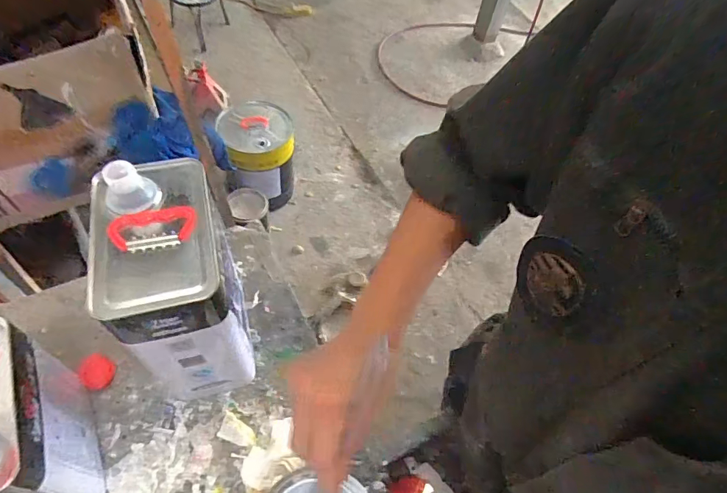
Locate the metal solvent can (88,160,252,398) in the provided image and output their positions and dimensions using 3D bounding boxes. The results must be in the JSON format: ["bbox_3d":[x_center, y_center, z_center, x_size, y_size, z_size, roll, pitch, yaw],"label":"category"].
[{"bbox_3d":[-0.202,0.046,0.499,0.109,0.273,0.172,-12,59,-13],"label":"metal solvent can"}]

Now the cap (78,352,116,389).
[{"bbox_3d":[-0.346,0.162,0.567,0.040,0.014,0.039,2,57,-4],"label":"cap"}]

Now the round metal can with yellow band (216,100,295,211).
[{"bbox_3d":[-0.387,-0.343,1.654,0.250,0.308,0.275,2,57,-4],"label":"round metal can with yellow band"}]

